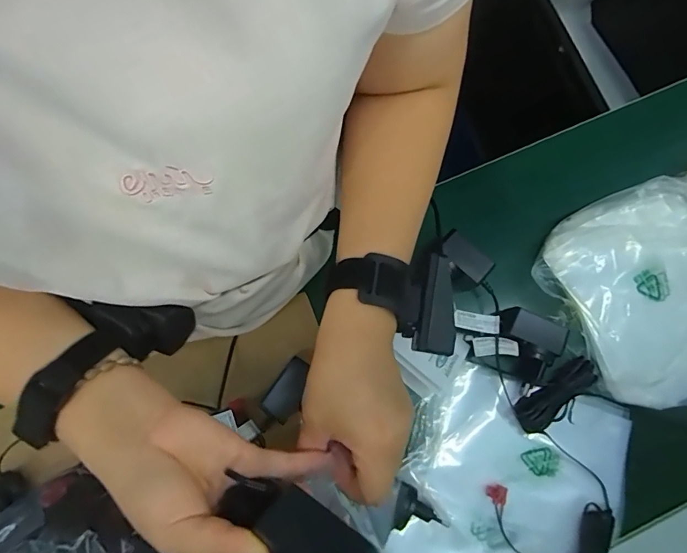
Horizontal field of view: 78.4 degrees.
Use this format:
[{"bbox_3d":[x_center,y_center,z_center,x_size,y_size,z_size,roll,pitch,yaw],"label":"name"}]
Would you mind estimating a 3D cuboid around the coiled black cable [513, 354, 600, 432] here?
[{"bbox_3d":[0.214,0.118,0.422,0.094,0.018,0.033,-30,79,-6],"label":"coiled black cable"}]

